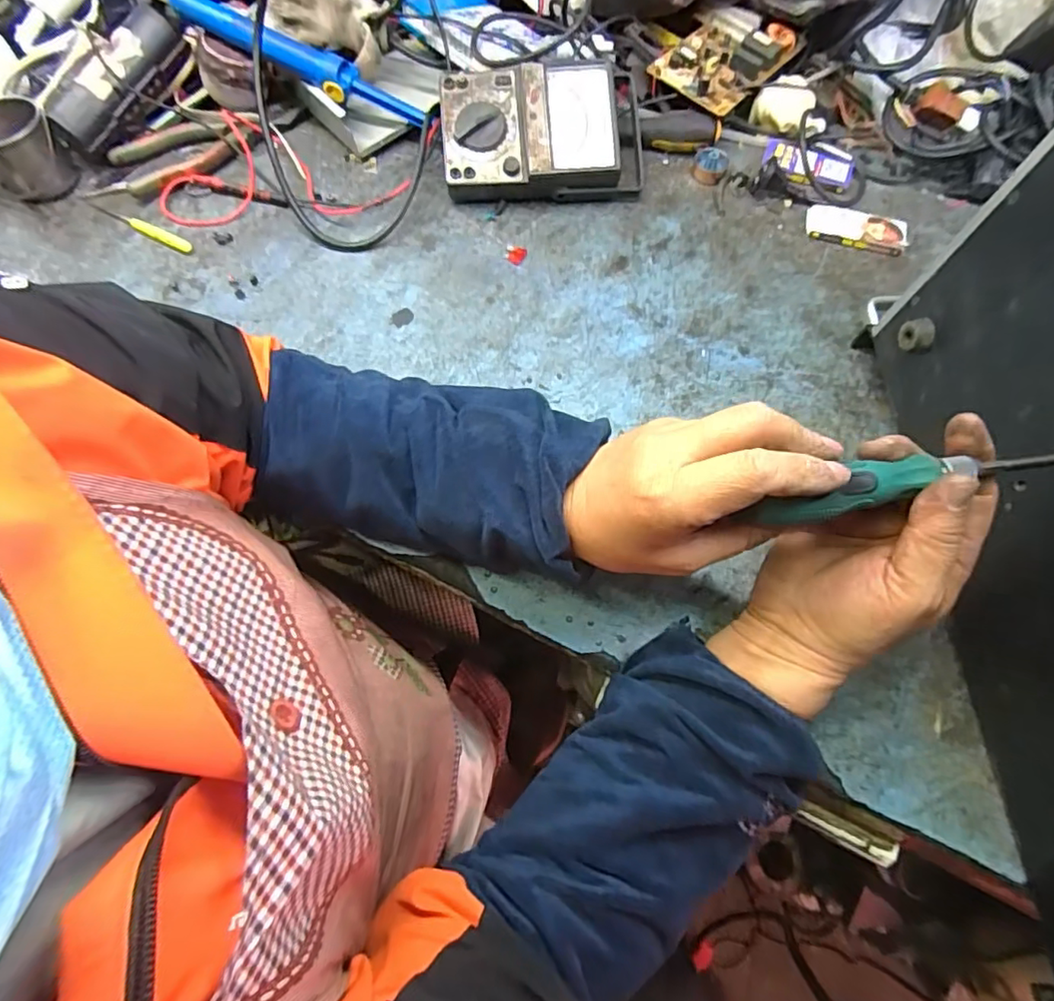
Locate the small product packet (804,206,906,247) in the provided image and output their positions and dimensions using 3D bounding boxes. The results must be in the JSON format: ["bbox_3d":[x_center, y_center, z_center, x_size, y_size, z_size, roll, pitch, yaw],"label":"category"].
[{"bbox_3d":[0.322,-0.269,0.571,0.093,0.010,0.034,17,67,6],"label":"small product packet"}]

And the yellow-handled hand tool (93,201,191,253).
[{"bbox_3d":[-0.367,-0.261,0.553,0.118,0.008,0.012,28,68,10],"label":"yellow-handled hand tool"}]

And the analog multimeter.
[{"bbox_3d":[0.018,-0.364,0.573,0.200,0.059,0.131,-2,84,-3],"label":"analog multimeter"}]

